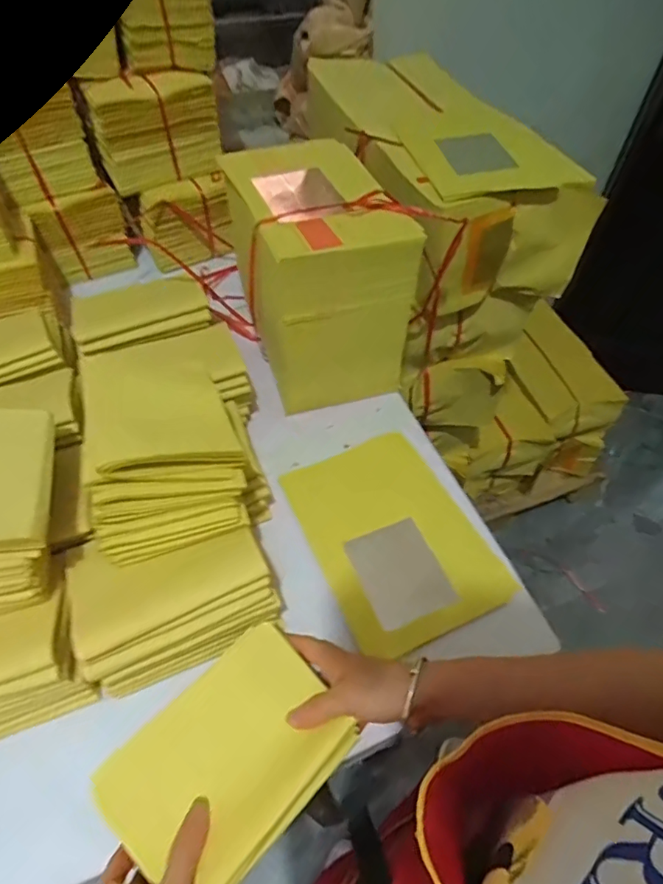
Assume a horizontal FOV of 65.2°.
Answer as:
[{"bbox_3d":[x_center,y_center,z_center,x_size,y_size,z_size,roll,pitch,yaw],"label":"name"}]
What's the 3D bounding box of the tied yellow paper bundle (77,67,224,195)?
[{"bbox_3d":[-0.254,-0.452,0.749,0.174,0.129,0.060,-17,55,-15],"label":"tied yellow paper bundle"}]

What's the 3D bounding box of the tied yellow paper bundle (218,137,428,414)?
[{"bbox_3d":[-0.019,-0.208,0.654,0.167,0.228,0.229,-13,54,-12],"label":"tied yellow paper bundle"}]

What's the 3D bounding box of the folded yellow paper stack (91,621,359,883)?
[{"bbox_3d":[-0.079,0.253,0.422,0.130,0.034,0.174,37,60,24],"label":"folded yellow paper stack"}]

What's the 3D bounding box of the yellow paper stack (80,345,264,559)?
[{"bbox_3d":[-0.156,-0.007,0.480,0.139,0.088,0.190,-17,55,-15],"label":"yellow paper stack"}]

